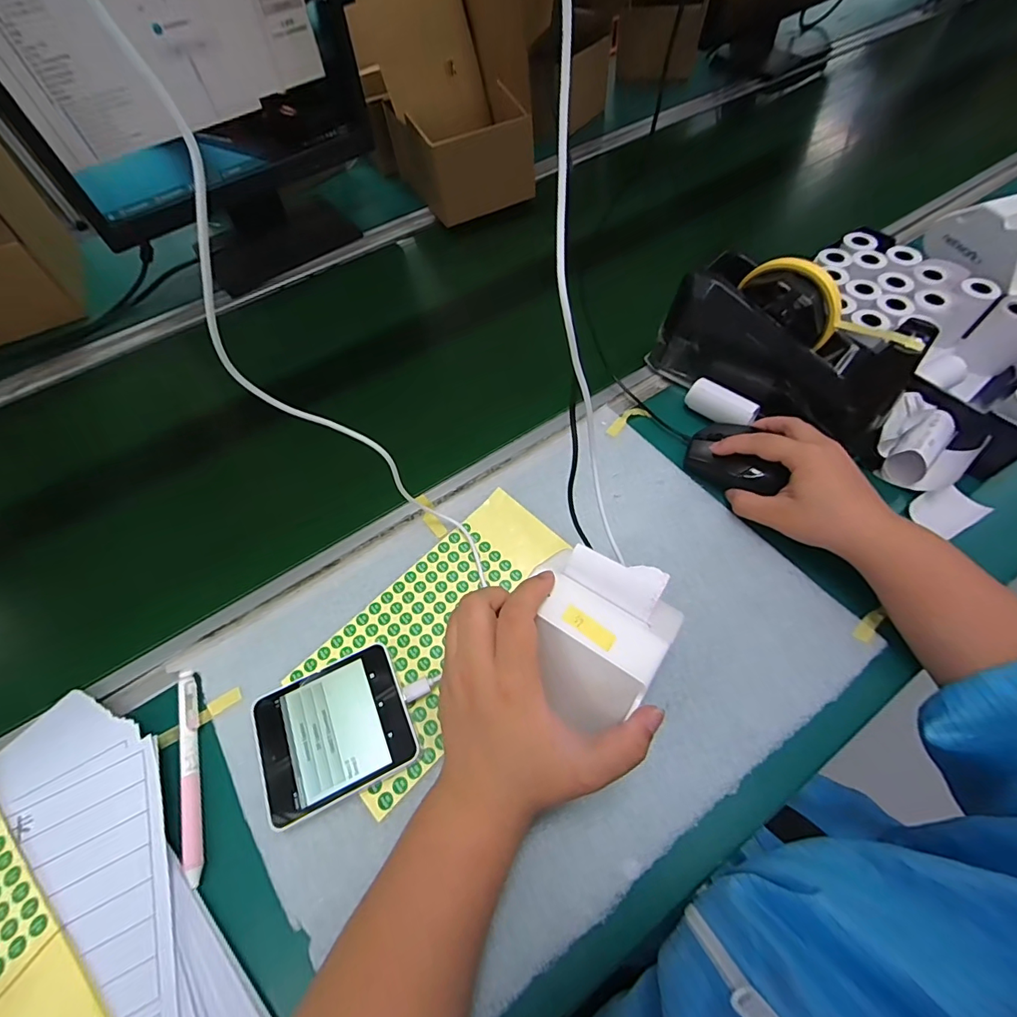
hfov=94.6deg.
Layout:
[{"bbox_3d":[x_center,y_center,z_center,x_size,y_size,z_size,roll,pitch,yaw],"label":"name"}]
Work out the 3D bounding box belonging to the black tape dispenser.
[{"bbox_3d":[0.242,-0.138,0.414,0.071,0.105,0.208,-41,65,-19],"label":"black tape dispenser"}]

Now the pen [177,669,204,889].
[{"bbox_3d":[-0.216,0.175,0.319,0.012,0.007,0.134,-20,60,-9],"label":"pen"}]

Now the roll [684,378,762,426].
[{"bbox_3d":[0.201,-0.099,0.441,0.027,0.023,0.068,-38,53,-18],"label":"roll"}]

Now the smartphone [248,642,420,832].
[{"bbox_3d":[-0.117,0.150,0.319,0.097,0.022,0.083,-24,61,-11],"label":"smartphone"}]

